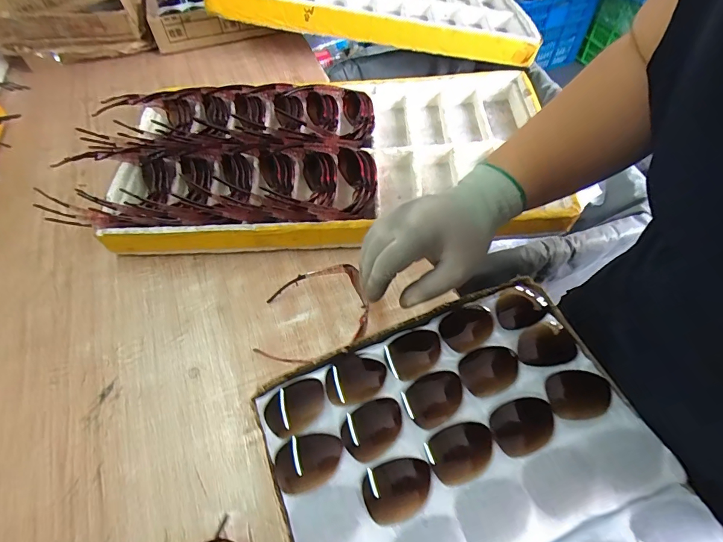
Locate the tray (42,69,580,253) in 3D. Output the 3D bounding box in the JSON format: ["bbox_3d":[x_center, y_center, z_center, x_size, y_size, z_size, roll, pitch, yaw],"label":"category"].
[{"bbox_3d":[-0.076,-0.199,0.695,0.747,0.093,0.377,-2,56,0],"label":"tray"}]

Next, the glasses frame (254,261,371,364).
[{"bbox_3d":[-0.065,0.057,0.550,0.147,0.040,0.144,2,56,3],"label":"glasses frame"}]

